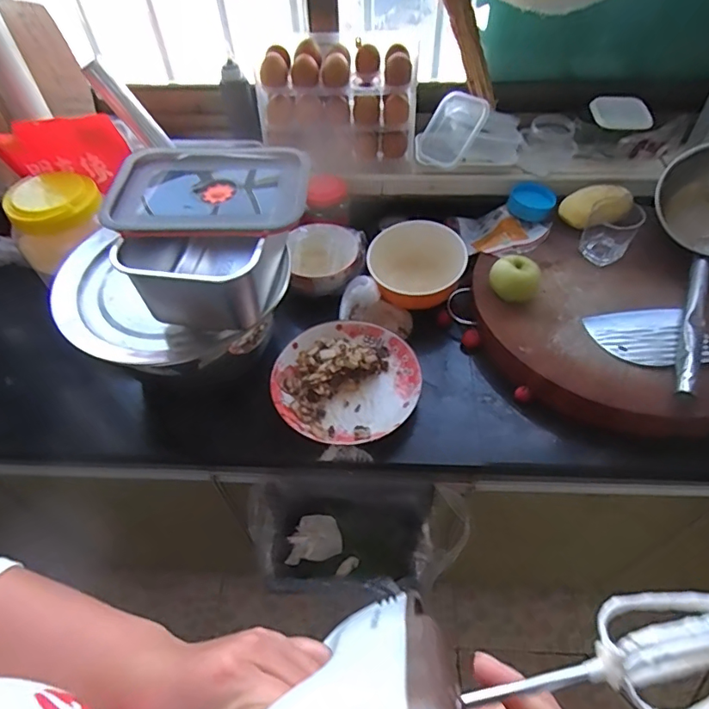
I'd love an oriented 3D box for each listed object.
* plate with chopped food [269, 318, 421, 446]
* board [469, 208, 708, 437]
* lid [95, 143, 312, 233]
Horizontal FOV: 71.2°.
[{"bbox_3d":[-0.010,0.034,0.684,0.190,0.056,0.195,-1,53,1],"label":"plate with chopped food"},{"bbox_3d":[0.397,-0.063,0.706,0.403,0.061,0.360,-23,55,-15],"label":"board"},{"bbox_3d":[-0.164,-0.190,0.567,0.221,0.023,0.175,-3,53,-1],"label":"lid"}]

